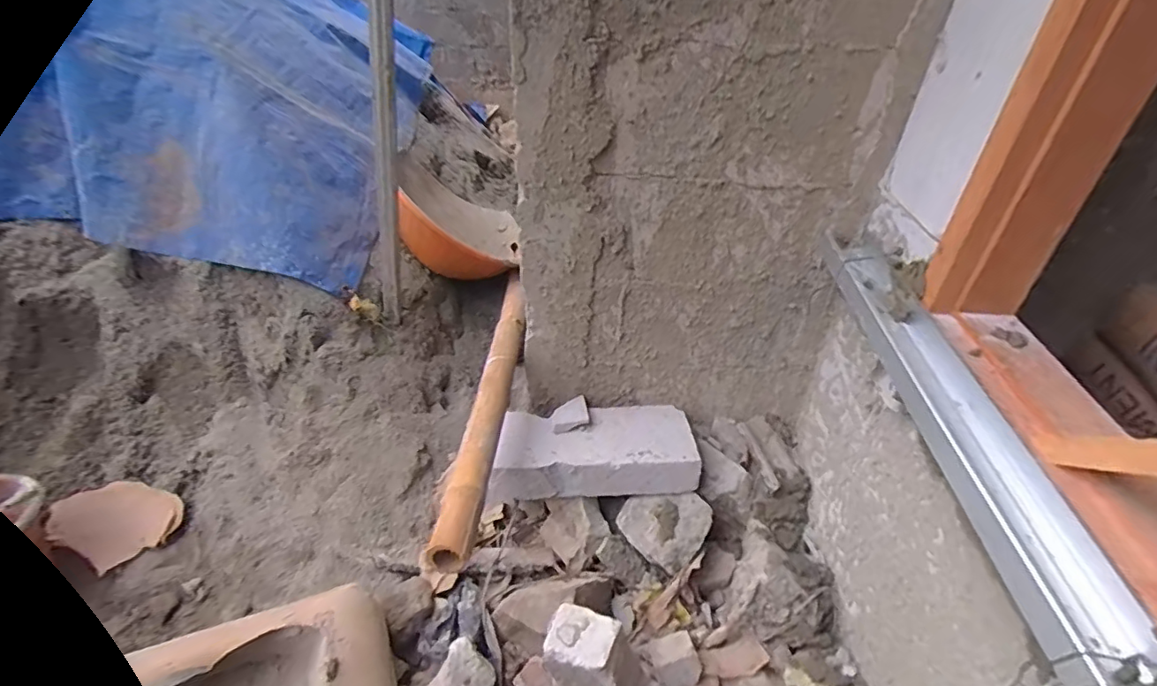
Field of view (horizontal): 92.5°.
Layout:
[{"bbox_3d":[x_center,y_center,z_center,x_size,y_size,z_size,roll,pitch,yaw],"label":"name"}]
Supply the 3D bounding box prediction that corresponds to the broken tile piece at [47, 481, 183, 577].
[{"bbox_3d":[-0.936,0.362,1.126,0.223,0.038,0.159,23,58,6],"label":"broken tile piece"}]

